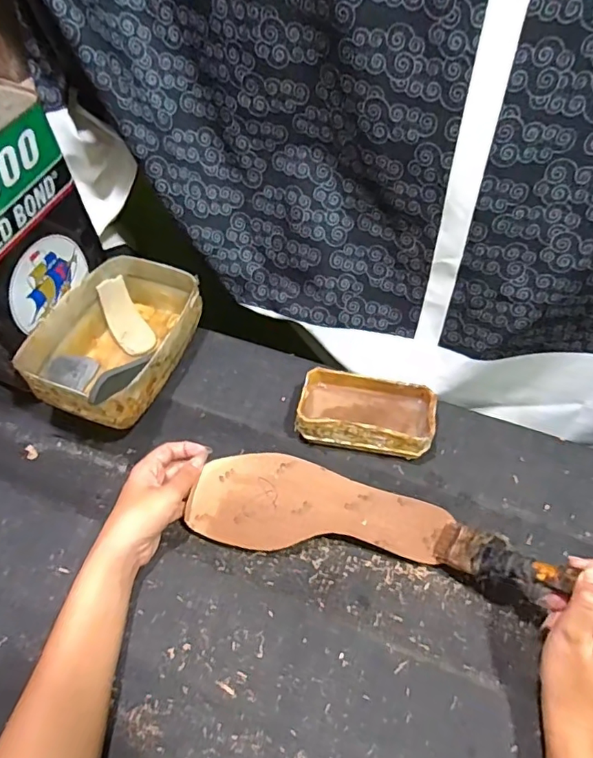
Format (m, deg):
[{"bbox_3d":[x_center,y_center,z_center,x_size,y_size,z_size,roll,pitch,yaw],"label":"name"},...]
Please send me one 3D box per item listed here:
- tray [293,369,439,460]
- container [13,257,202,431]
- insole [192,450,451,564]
[{"bbox_3d":[0.068,0.034,0.509,0.125,0.041,0.069,8,54,6],"label":"tray"},{"bbox_3d":[-0.183,-0.041,0.544,0.124,0.069,0.183,15,55,12],"label":"container"},{"bbox_3d":[0.019,0.116,0.470,0.220,0.009,0.081,8,74,2],"label":"insole"}]

